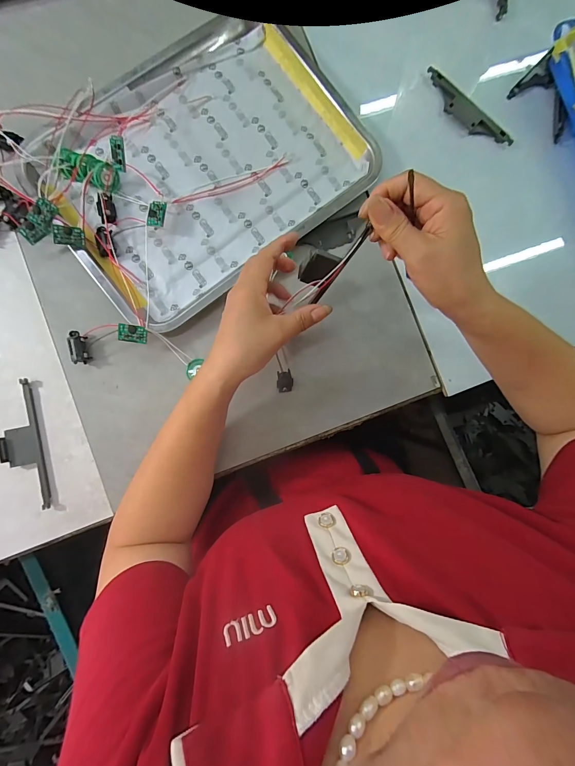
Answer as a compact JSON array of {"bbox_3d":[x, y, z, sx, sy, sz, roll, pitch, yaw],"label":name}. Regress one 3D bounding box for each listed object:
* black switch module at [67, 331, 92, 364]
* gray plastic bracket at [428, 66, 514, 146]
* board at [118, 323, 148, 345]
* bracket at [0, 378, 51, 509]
[{"bbox_3d":[-0.226,-0.038,0.358,0.016,0.015,0.035,-11,87,-5],"label":"black switch module"},{"bbox_3d":[0.224,-0.341,0.412,0.135,0.010,0.028,41,85,-1],"label":"gray plastic bracket"},{"bbox_3d":[-0.161,-0.051,0.342,0.028,0.004,0.018,7,99,-10],"label":"board"},{"bbox_3d":[-0.281,0.066,0.346,0.034,0.013,0.136,-12,87,-5],"label":"bracket"}]

